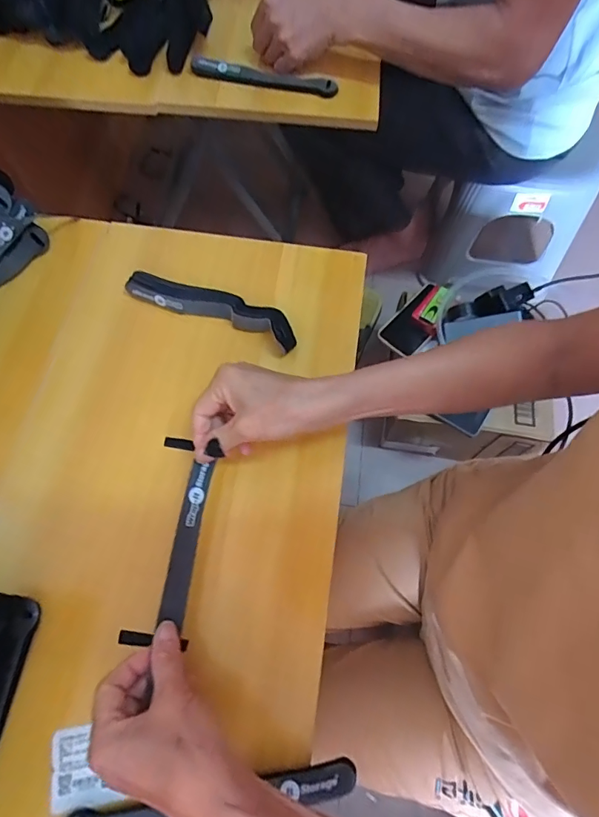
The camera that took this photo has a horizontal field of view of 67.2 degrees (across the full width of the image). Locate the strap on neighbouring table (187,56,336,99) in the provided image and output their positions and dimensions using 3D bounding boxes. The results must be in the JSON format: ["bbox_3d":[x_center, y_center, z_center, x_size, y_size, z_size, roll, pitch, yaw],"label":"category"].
[{"bbox_3d":[-0.048,-0.447,0.607,0.196,0.022,0.016,10,68,3],"label":"strap on neighbouring table"}]

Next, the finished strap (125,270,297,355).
[{"bbox_3d":[-0.088,-0.105,0.462,0.183,0.023,0.036,23,69,8],"label":"finished strap"}]

